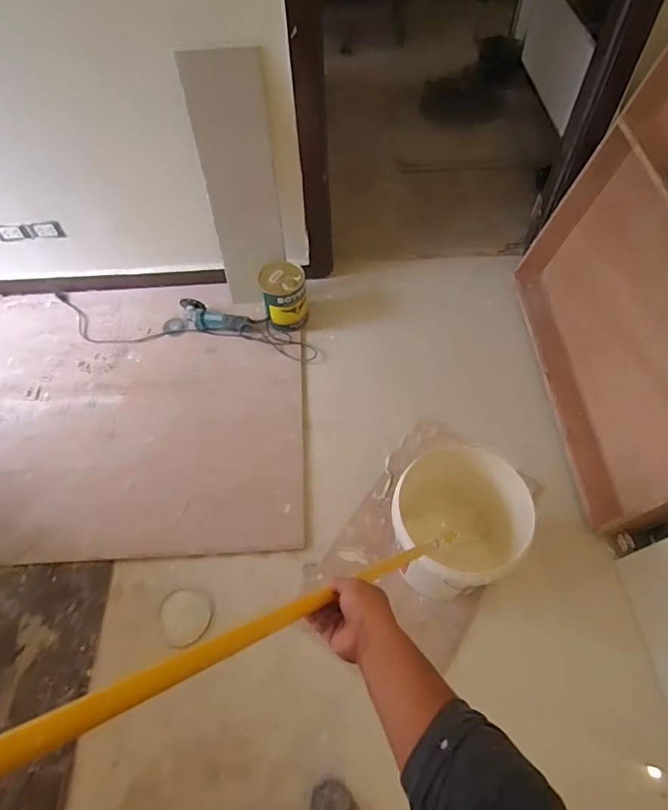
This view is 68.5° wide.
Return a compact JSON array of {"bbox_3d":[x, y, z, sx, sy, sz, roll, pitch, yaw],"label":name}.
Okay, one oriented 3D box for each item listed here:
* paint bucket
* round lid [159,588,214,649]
[{"bbox_3d":[0.305,0.325,1.237,0.325,0.382,0.271,-29,63,-16],"label":"paint bucket"},{"bbox_3d":[-0.397,0.567,1.313,0.137,0.004,0.147,0,46,0],"label":"round lid"}]

